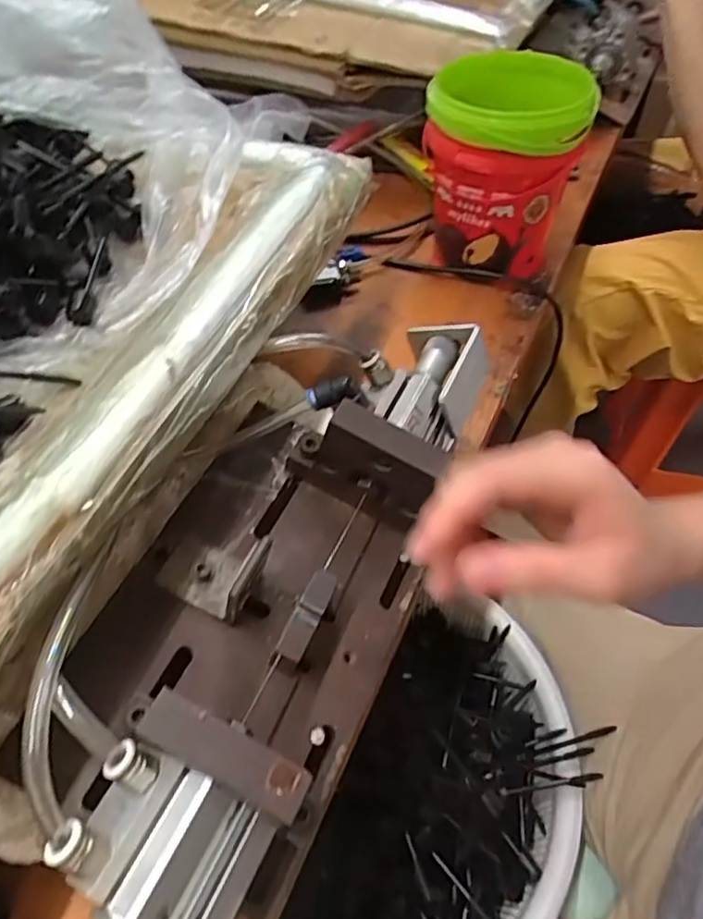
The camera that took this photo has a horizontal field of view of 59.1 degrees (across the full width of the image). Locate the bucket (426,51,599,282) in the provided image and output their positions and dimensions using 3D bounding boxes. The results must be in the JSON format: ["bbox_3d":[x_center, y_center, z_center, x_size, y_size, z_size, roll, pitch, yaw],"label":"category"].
[{"bbox_3d":[0.138,-0.263,0.569,0.132,0.155,0.148,8,52,10],"label":"bucket"}]

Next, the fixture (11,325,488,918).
[{"bbox_3d":[-0.055,0.071,0.336,0.158,0.107,0.439,15,53,15],"label":"fixture"}]

